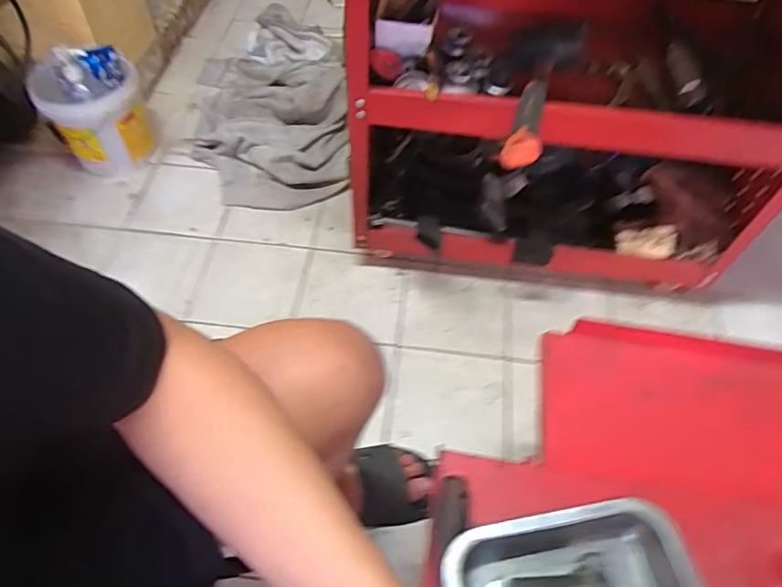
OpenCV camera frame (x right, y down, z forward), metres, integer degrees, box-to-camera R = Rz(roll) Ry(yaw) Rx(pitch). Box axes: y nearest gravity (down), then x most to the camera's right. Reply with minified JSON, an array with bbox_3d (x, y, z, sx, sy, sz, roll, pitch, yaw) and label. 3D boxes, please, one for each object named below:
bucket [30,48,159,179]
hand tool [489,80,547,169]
[{"bbox_3d":[-0.597,-0.371,1.128,0.191,0.263,0.191,-27,61,-18],"label":"bucket"},{"bbox_3d":[0.175,-0.215,0.681,0.050,0.025,0.173,21,58,12],"label":"hand tool"}]

